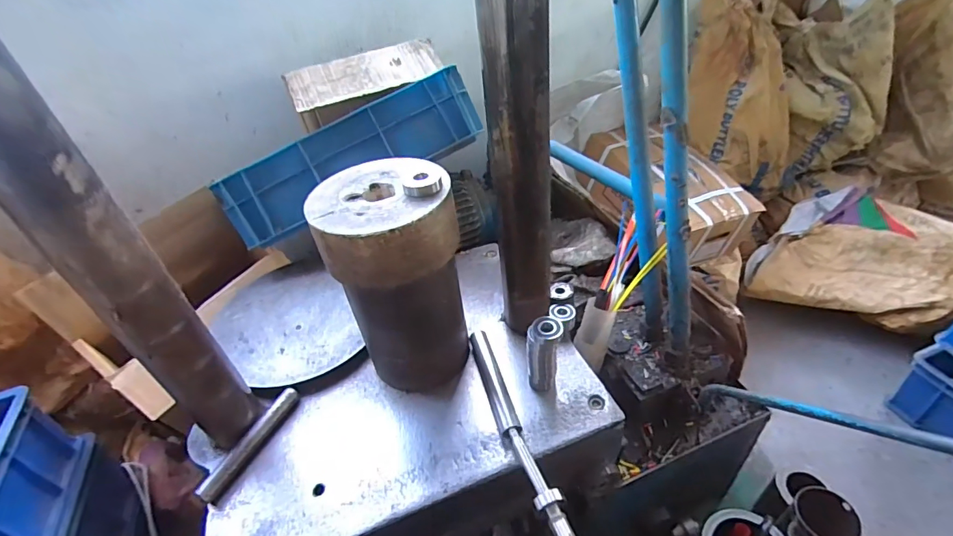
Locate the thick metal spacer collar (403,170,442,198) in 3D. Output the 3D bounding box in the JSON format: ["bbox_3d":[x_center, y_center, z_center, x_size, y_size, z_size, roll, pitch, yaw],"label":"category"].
[{"bbox_3d":[-0.054,-0.086,0.456,0.037,0.012,0.040,-5,39,4],"label":"thick metal spacer collar"}]

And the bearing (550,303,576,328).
[{"bbox_3d":[0.118,0.065,0.621,0.036,0.021,0.032,-35,46,-29],"label":"bearing"}]

